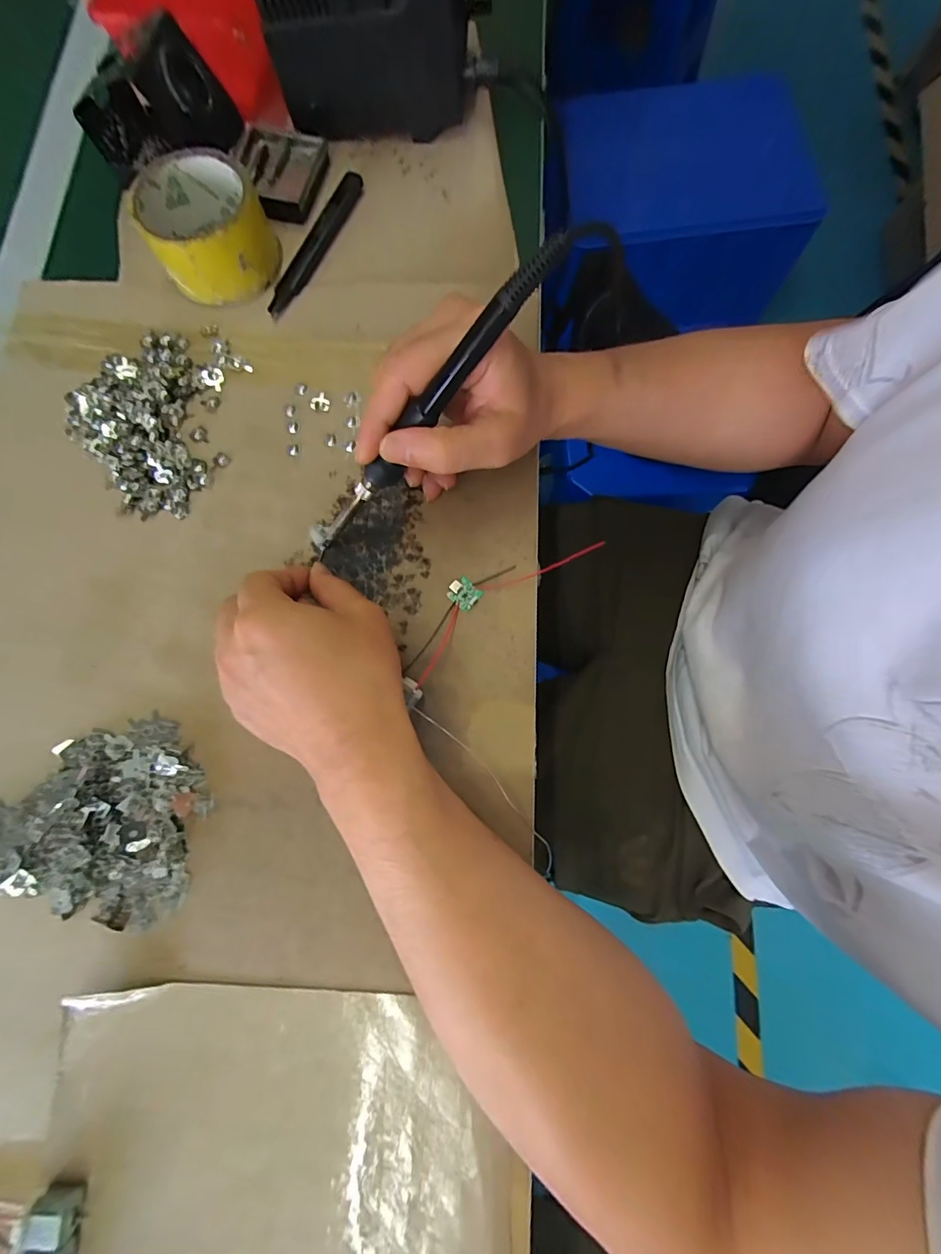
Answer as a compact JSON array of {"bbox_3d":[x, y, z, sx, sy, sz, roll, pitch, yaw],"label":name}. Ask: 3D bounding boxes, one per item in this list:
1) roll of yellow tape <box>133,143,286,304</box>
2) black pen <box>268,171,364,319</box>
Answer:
[{"bbox_3d":[-0.193,-0.291,0.334,0.081,0.045,0.090,-36,80,-7],"label":"roll of yellow tape"},{"bbox_3d":[-0.119,-0.299,0.354,0.018,0.007,0.139,23,79,5],"label":"black pen"}]

